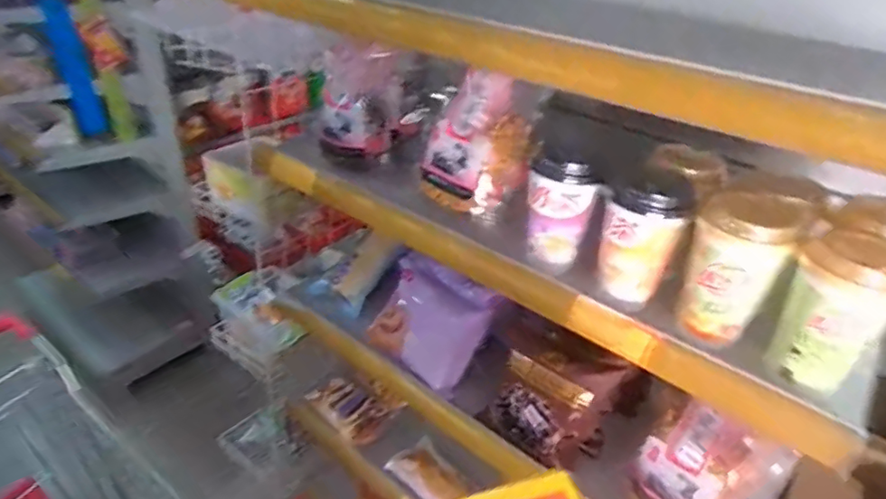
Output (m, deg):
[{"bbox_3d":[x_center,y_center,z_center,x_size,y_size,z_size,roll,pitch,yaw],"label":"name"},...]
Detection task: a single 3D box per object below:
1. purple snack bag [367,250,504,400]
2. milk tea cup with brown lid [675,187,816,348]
[{"bbox_3d":[-0.008,0.108,0.874,0.183,0.117,0.149,26,39,31],"label":"purple snack bag"},{"bbox_3d":[0.272,0.011,0.518,0.079,0.141,0.086,24,38,29],"label":"milk tea cup with brown lid"}]

